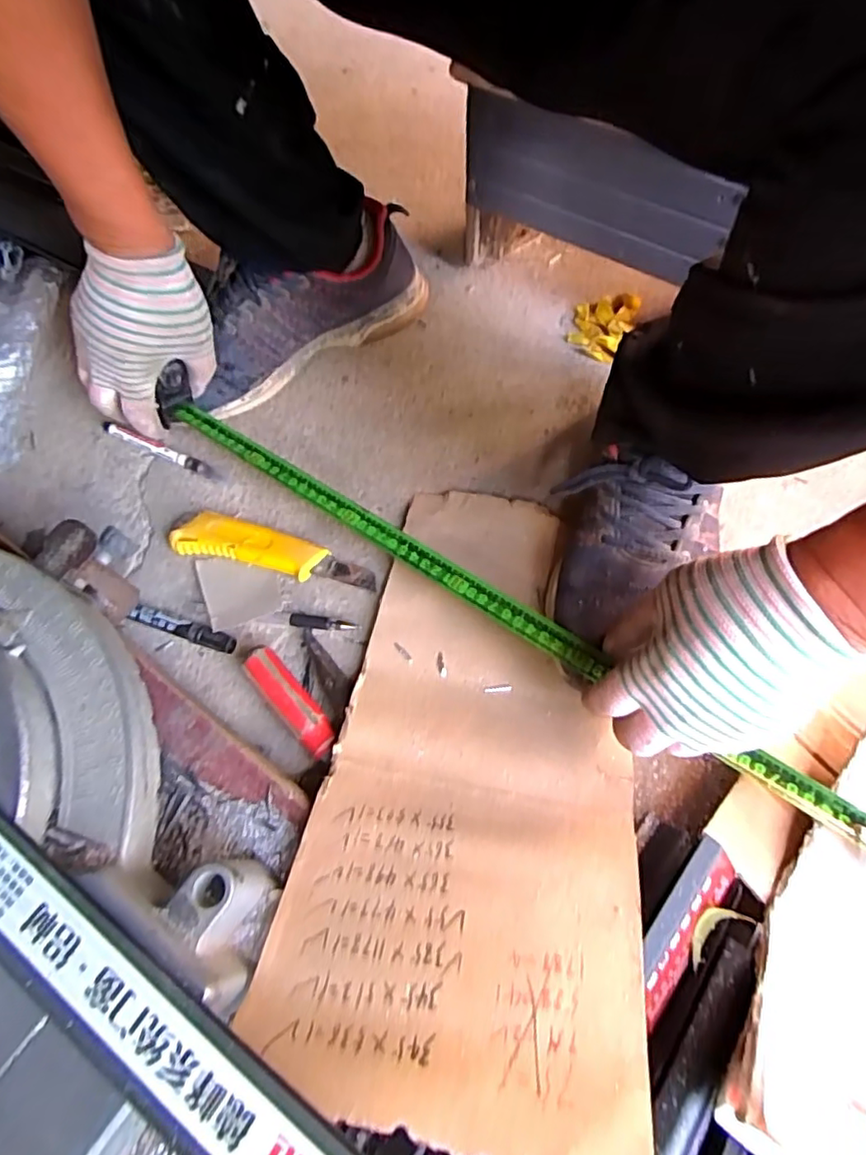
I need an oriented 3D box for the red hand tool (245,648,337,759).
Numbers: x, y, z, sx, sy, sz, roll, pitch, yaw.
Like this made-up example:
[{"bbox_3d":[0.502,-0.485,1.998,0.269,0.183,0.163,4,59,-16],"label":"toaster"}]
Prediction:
[{"bbox_3d":[-0.096,0.084,0.419,0.023,0.023,0.083,-39,65,-17],"label":"red hand tool"}]

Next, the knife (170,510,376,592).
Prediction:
[{"bbox_3d":[-0.129,-0.021,0.488,0.172,0.019,0.034,14,62,12],"label":"knife"}]

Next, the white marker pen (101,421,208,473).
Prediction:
[{"bbox_3d":[-0.249,-0.118,0.554,0.120,0.014,0.016,23,65,16],"label":"white marker pen"}]

